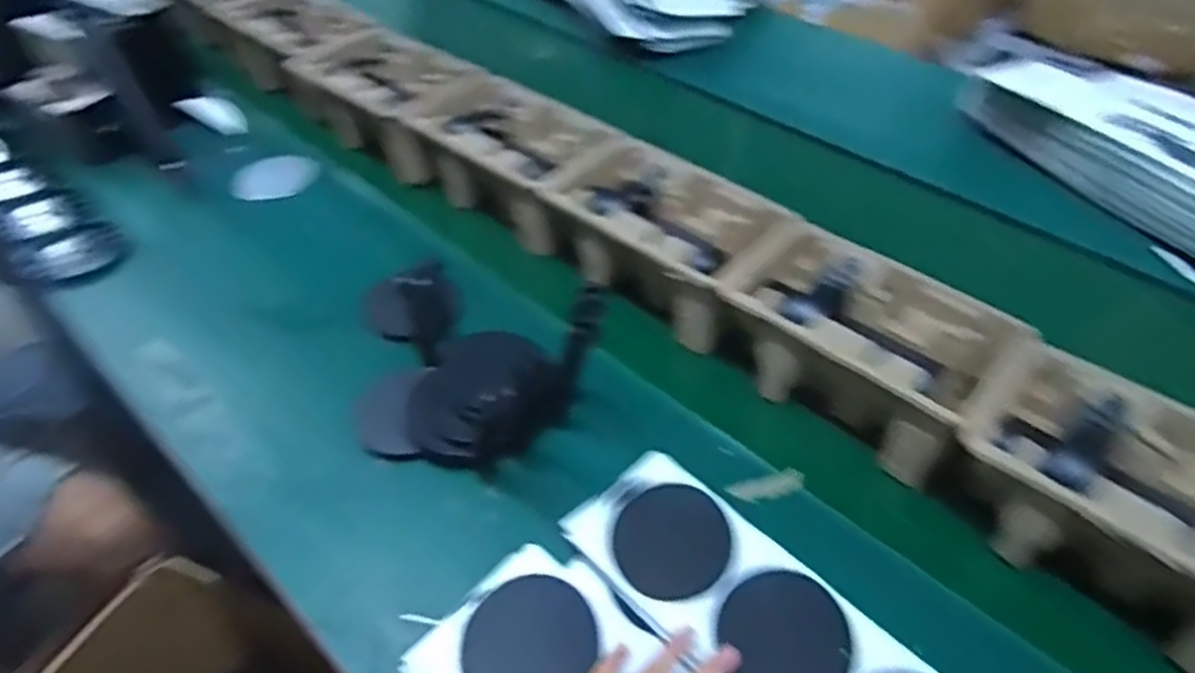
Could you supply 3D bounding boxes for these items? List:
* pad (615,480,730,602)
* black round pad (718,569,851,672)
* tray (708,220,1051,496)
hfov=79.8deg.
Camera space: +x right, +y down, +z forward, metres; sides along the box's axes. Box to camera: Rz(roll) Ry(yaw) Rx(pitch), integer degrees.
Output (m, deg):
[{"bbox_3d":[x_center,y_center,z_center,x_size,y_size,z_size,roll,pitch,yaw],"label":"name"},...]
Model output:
[{"bbox_3d":[0.056,0.152,0.534,0.085,0.004,0.083,-3,51,4],"label":"pad"},{"bbox_3d":[0.130,0.203,0.488,0.085,0.004,0.083,1,48,-1],"label":"black round pad"},{"bbox_3d":[0.236,0.007,0.640,0.230,0.099,0.145,36,56,27],"label":"tray"}]

